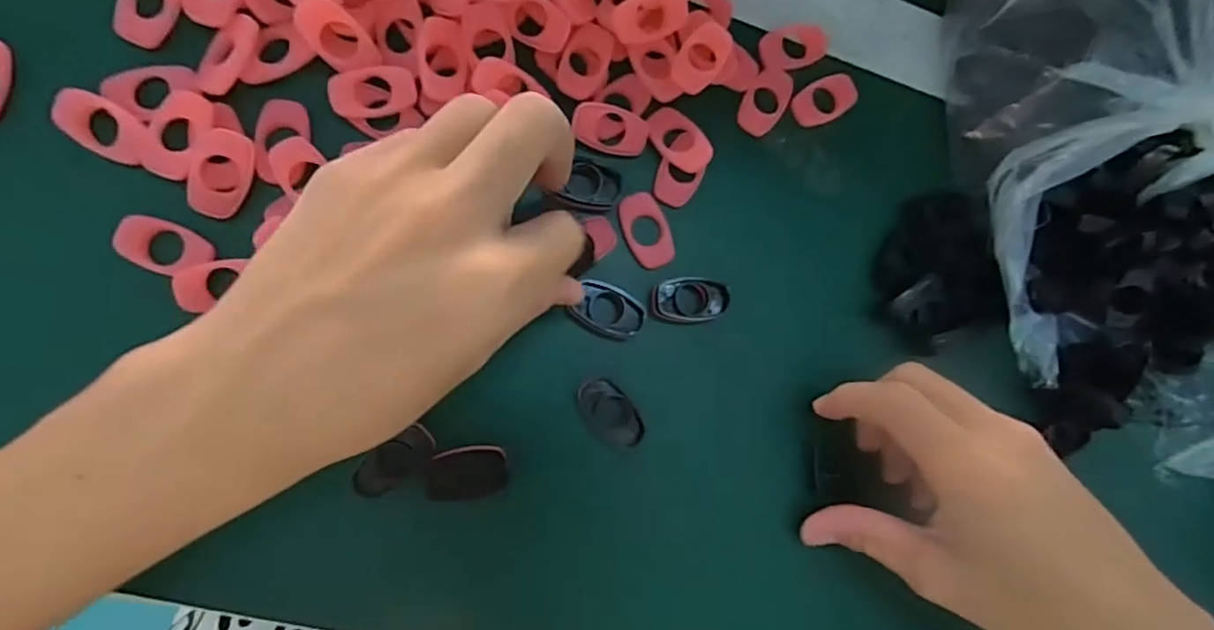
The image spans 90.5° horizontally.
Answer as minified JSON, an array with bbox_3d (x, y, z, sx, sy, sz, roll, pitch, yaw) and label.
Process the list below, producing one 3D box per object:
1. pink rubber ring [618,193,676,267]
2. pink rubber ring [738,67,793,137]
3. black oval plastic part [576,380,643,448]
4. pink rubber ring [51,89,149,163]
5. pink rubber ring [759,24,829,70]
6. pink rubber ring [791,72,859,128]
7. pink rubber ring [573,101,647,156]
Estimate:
[{"bbox_3d":[0.018,-0.036,0.257,0.019,0.004,0.033,-26,92,-10],"label":"pink rubber ring"},{"bbox_3d":[0.072,-0.097,0.271,0.019,0.004,0.032,26,83,-7],"label":"pink rubber ring"},{"bbox_3d":[0.001,0.041,0.252,0.018,0.006,0.033,-43,94,-9],"label":"black oval plastic part"},{"bbox_3d":[-0.180,-0.067,0.215,0.031,0.006,0.018,30,83,-7],"label":"pink rubber ring"},{"bbox_3d":[0.086,-0.123,0.274,0.034,0.004,0.021,-20,91,-10],"label":"pink rubber ring"},{"bbox_3d":[0.101,-0.099,0.277,0.033,0.004,0.019,-26,92,-10],"label":"pink rubber ring"},{"bbox_3d":[0.002,-0.078,0.253,0.032,0.005,0.018,10,86,-9],"label":"pink rubber ring"}]

